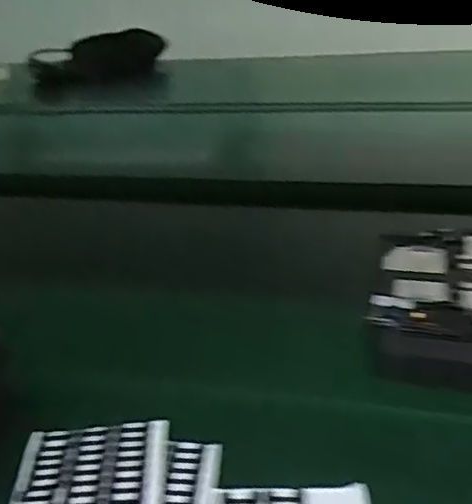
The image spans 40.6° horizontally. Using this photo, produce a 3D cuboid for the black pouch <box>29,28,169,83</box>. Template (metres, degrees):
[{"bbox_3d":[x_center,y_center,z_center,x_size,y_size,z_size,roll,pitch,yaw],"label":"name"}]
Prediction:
[{"bbox_3d":[-0.263,-0.371,1.252,0.279,0.093,0.046,-23,26,-30],"label":"black pouch"}]

